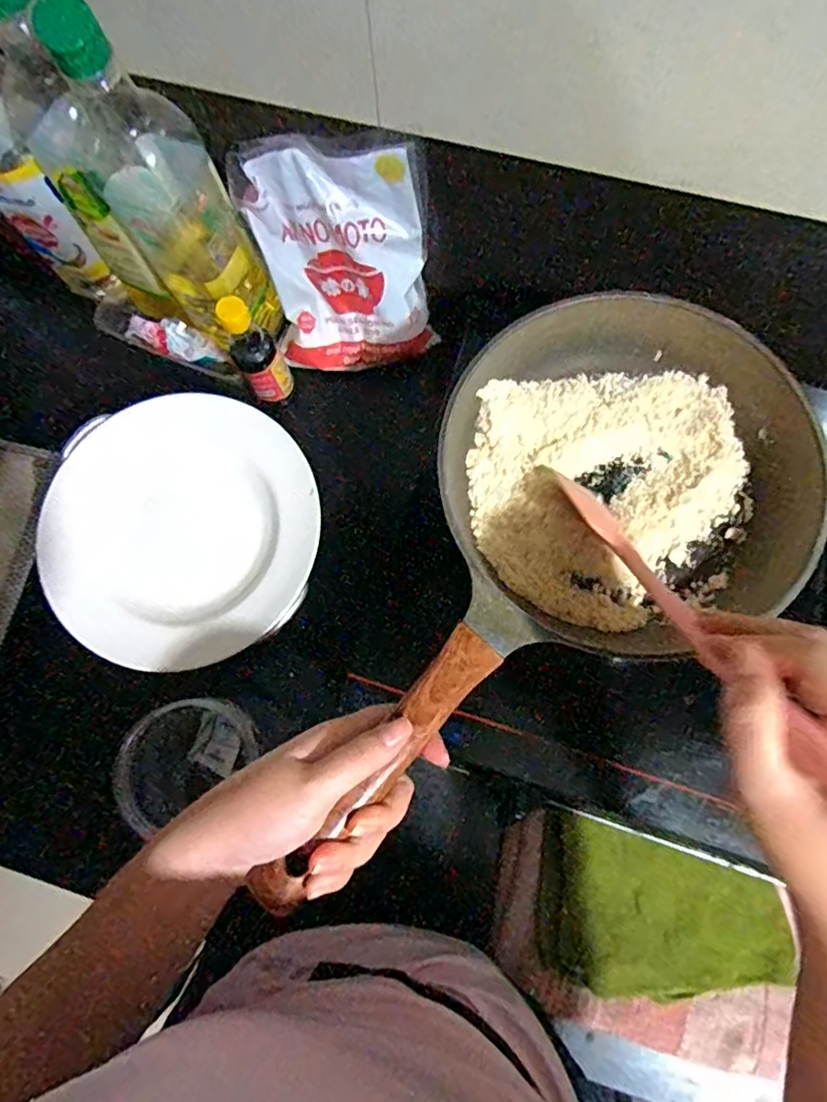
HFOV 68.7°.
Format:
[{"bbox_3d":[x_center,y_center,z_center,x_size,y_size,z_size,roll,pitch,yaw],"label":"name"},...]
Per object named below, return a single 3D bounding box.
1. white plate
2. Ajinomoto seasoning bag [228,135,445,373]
[{"bbox_3d":[-0.178,-0.018,0.467,0.201,0.028,0.211,0,77,0],"label":"white plate"},{"bbox_3d":[-0.062,-0.245,0.516,0.141,0.192,0.038,4,55,6],"label":"Ajinomoto seasoning bag"}]

